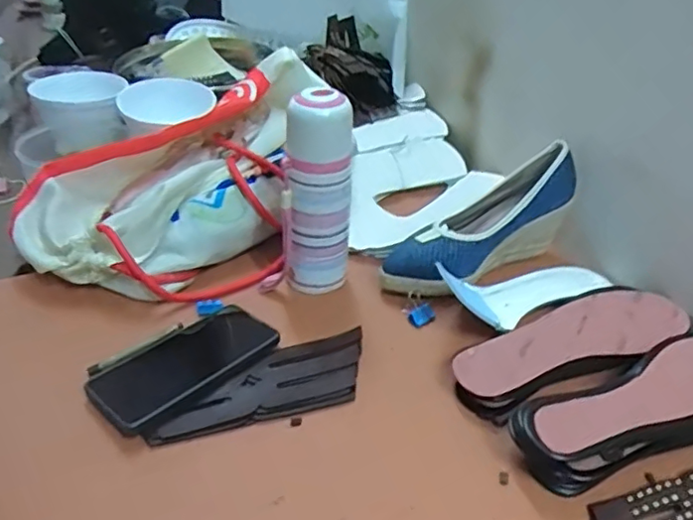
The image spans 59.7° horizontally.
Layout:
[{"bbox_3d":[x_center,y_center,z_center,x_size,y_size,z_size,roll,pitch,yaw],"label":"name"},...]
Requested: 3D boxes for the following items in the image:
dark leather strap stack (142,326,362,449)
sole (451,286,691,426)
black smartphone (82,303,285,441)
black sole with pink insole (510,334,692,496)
[{"bbox_3d":[-0.074,0.109,0.533,0.194,0.012,0.076,-11,39,-16],"label":"dark leather strap stack"},{"bbox_3d":[0.209,0.080,0.565,0.240,0.029,0.089,-19,42,-24],"label":"sole"},{"bbox_3d":[-0.143,0.093,0.544,0.084,0.017,0.160,31,46,33],"label":"black smartphone"},{"bbox_3d":[0.239,0.125,0.488,0.221,0.048,0.069,-16,40,-21],"label":"black sole with pink insole"}]

